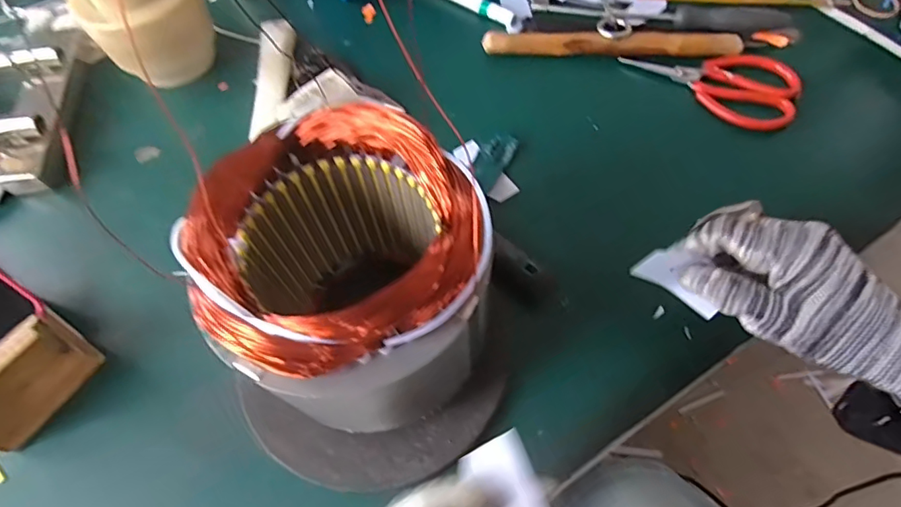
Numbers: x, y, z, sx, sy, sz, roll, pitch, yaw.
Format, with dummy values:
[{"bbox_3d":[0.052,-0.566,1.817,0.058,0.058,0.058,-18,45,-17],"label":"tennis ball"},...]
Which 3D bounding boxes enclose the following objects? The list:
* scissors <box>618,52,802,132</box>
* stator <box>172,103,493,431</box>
[{"bbox_3d":[0.253,-0.174,0.492,0.156,0.010,0.081,32,69,18],"label":"scissors"},{"bbox_3d":[-0.054,0.018,0.301,0.121,0.148,0.137,-40,68,-15],"label":"stator"}]

